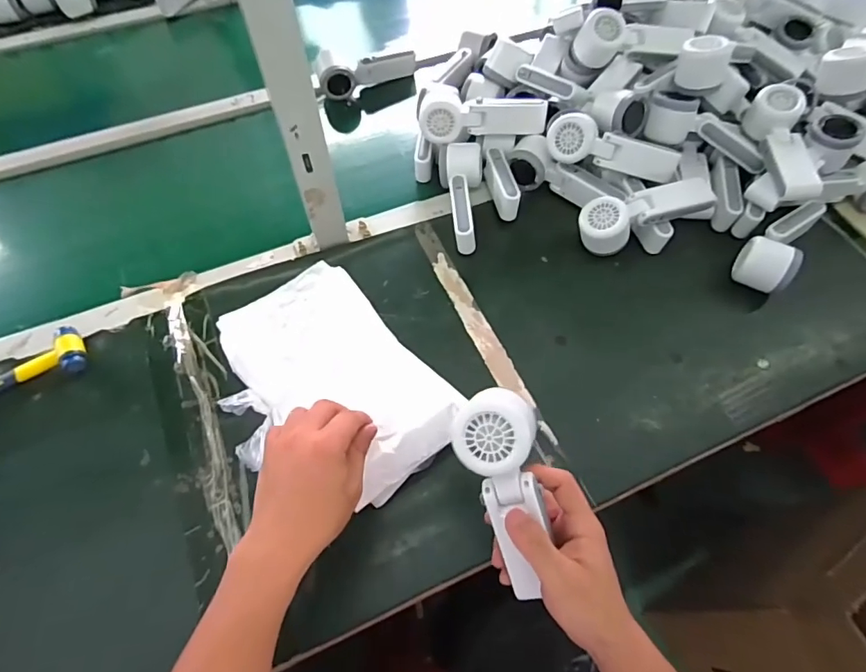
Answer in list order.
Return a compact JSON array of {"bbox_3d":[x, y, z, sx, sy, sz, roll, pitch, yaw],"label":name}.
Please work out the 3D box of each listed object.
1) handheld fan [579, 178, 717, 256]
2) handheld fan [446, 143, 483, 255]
[{"bbox_3d":[0.265,-0.150,0.622,0.165,0.067,0.057,-16,64,-9],"label":"handheld fan"},{"bbox_3d":[0.036,-0.183,0.643,0.056,0.049,0.155,4,60,3],"label":"handheld fan"}]

